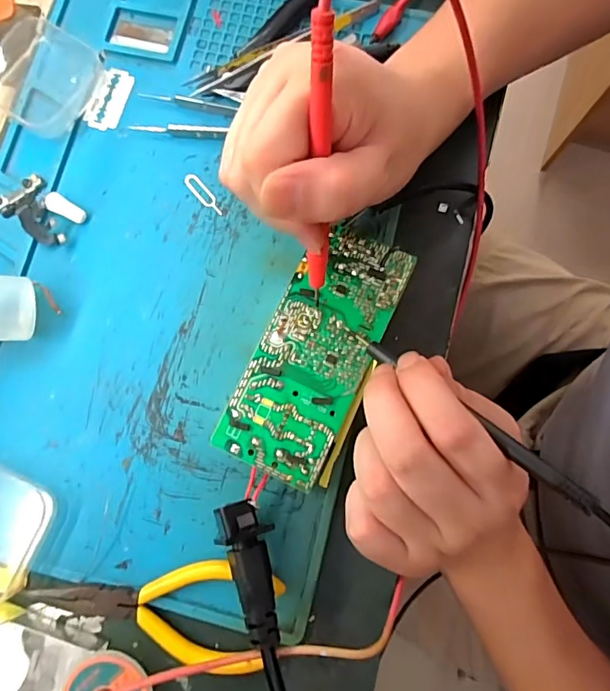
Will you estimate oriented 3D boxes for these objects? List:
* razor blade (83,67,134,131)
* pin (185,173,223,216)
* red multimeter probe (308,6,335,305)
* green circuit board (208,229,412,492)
[{"bbox_3d":[-0.124,-0.156,0.302,0.022,0.004,0.042,19,80,3],"label":"razor blade"},{"bbox_3d":[-0.061,-0.092,0.288,0.009,0.004,0.034,-41,82,-7],"label":"pin"},{"bbox_3d":[0.006,-0.063,0.192,0.009,0.121,0.006,-1,51,0],"label":"red multimeter probe"},{"bbox_3d":[0.006,0.004,0.257,0.060,0.028,0.129,22,80,4],"label":"green circuit board"}]

